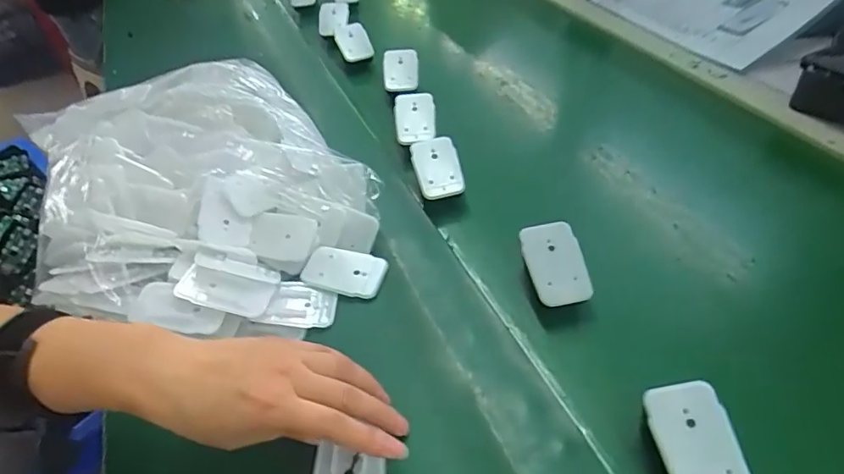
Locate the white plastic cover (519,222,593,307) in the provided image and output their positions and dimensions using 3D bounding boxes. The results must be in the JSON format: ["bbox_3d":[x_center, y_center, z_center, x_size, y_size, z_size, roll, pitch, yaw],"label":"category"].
[{"bbox_3d":[0.107,0.021,0.415,0.042,0.008,0.068,-17,70,7],"label":"white plastic cover"}]

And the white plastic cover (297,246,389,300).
[{"bbox_3d":[-0.068,0.031,0.459,0.070,0.008,0.044,9,58,8],"label":"white plastic cover"}]

